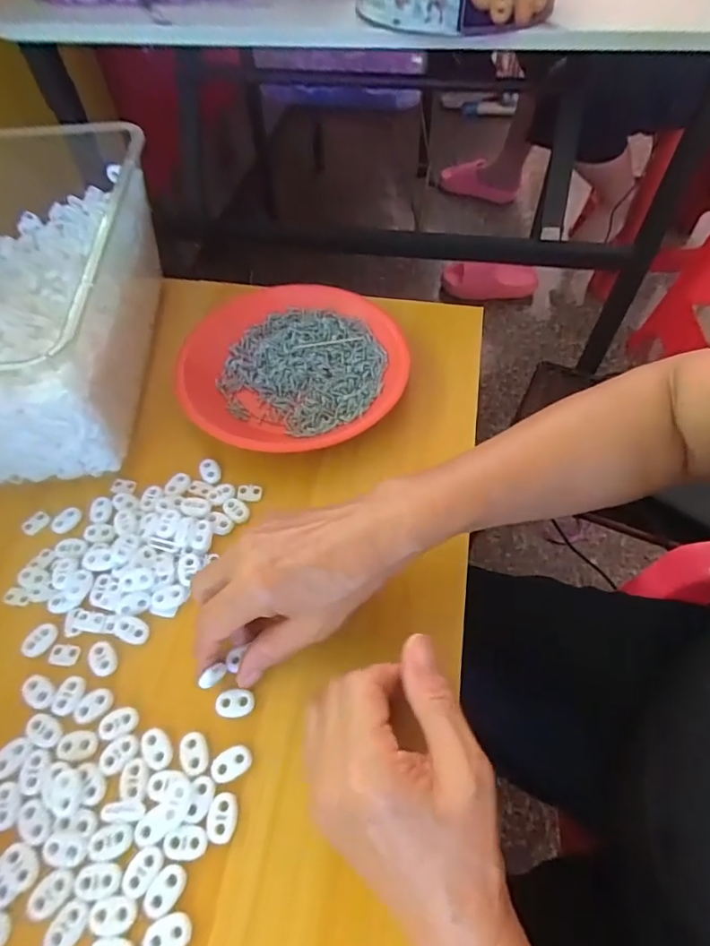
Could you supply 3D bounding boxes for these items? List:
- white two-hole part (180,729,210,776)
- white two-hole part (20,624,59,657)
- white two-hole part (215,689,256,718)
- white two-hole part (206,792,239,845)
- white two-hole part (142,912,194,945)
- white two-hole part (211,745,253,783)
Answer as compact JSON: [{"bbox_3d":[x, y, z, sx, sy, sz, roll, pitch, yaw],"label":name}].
[{"bbox_3d":[-0.092,0.160,0.294,0.015,0.004,0.023,-19,57,-12],"label":"white two-hole part"},{"bbox_3d":[-0.204,0.108,0.335,0.015,0.004,0.022,36,63,23],"label":"white two-hole part"},{"bbox_3d":[-0.072,0.138,0.309,0.023,0.004,0.015,-2,55,0],"label":"white two-hole part"},{"bbox_3d":[-0.072,0.185,0.277,0.015,0.004,0.022,0,55,2],"label":"white two-hole part"},{"bbox_3d":[-0.091,0.225,0.251,0.023,0.004,0.015,-22,57,-13],"label":"white two-hole part"},{"bbox_3d":[-0.070,0.164,0.291,0.023,0.004,0.015,-24,58,-14],"label":"white two-hole part"}]

